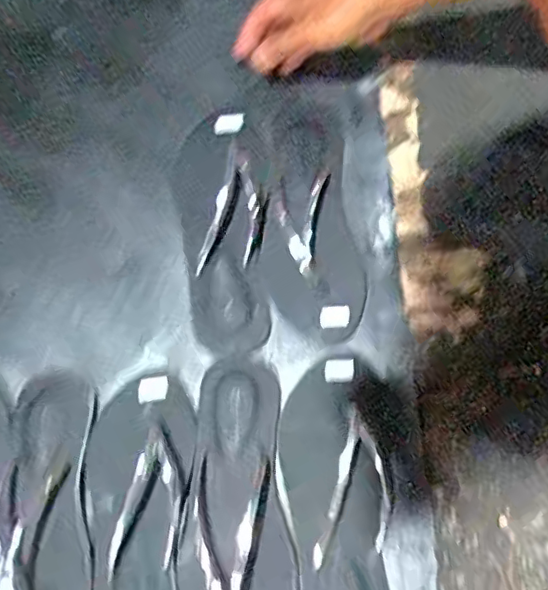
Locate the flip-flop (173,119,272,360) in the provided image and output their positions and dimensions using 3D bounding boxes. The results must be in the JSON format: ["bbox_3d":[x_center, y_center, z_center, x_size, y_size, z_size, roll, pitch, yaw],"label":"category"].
[{"bbox_3d":[-0.047,-0.056,0.563,0.082,0.028,0.220,-2,89,0],"label":"flip-flop"}]

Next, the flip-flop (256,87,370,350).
[{"bbox_3d":[0.031,-0.077,0.577,0.103,0.033,0.245,-7,75,-2],"label":"flip-flop"}]

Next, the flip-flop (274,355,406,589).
[{"bbox_3d":[0.061,0.178,0.507,0.107,0.060,0.241,-4,75,-1],"label":"flip-flop"}]

